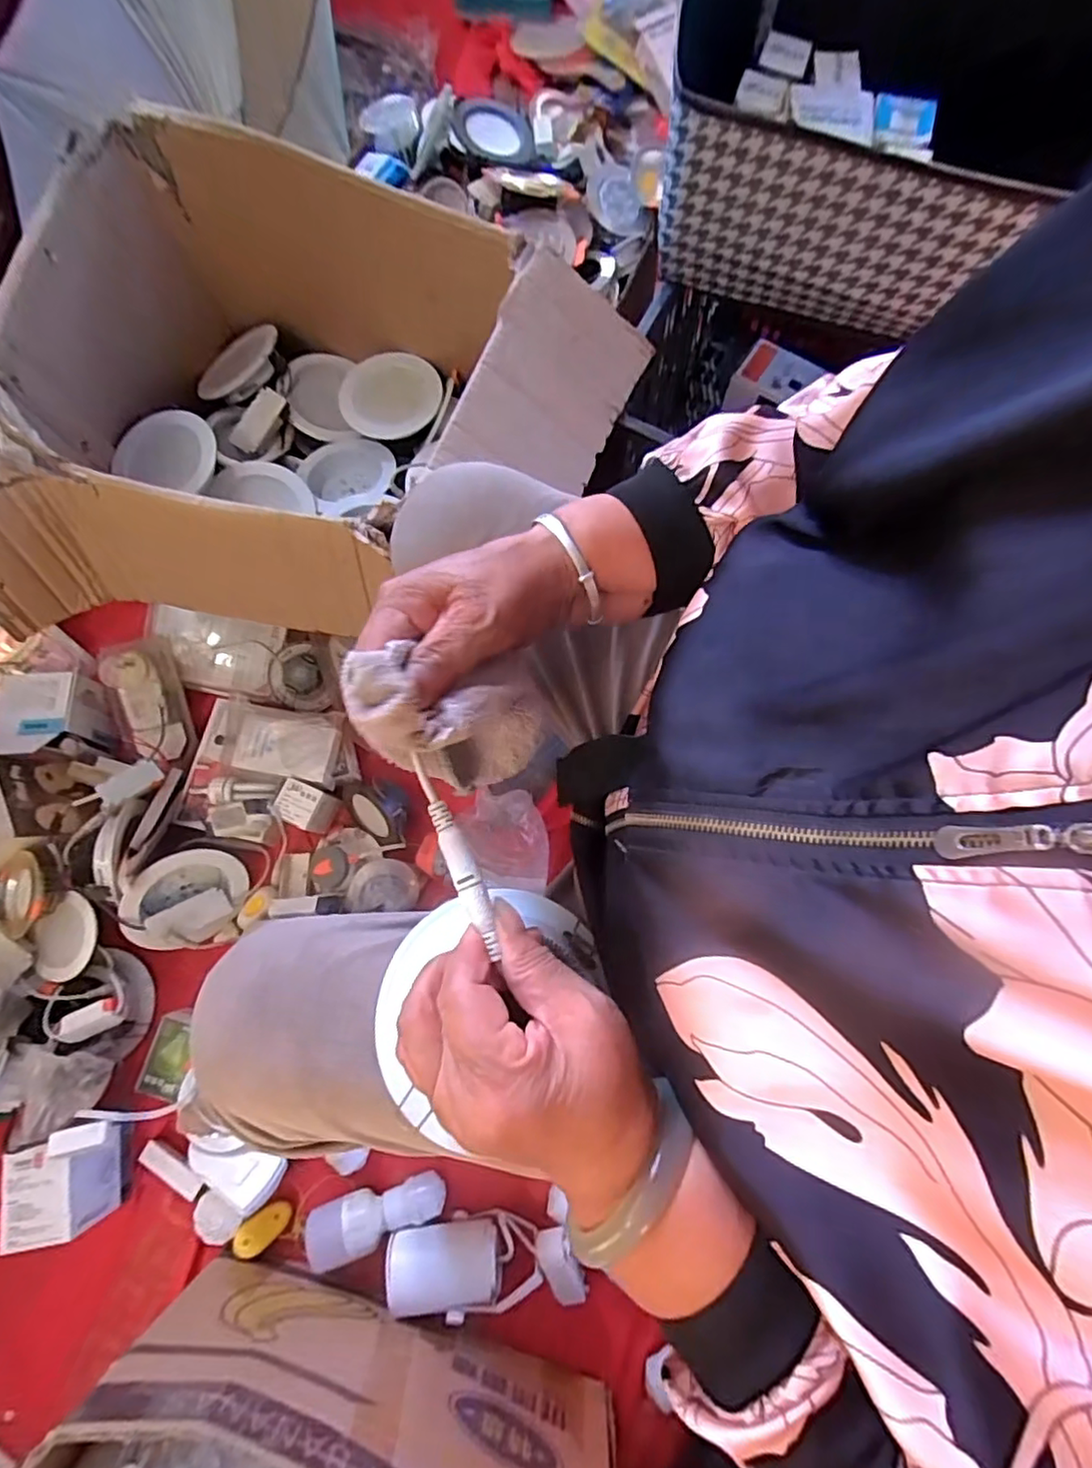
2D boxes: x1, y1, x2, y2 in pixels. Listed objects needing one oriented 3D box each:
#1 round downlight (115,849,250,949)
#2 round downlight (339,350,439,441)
[{"bbox_3d":[-0.428,0.191,0.734,0.134,0.111,0.051,-29,32,-32],"label":"round downlight"},{"bbox_3d":[-0.204,-0.440,0.807,0.108,0.032,0.123,31,73,-7],"label":"round downlight"}]

